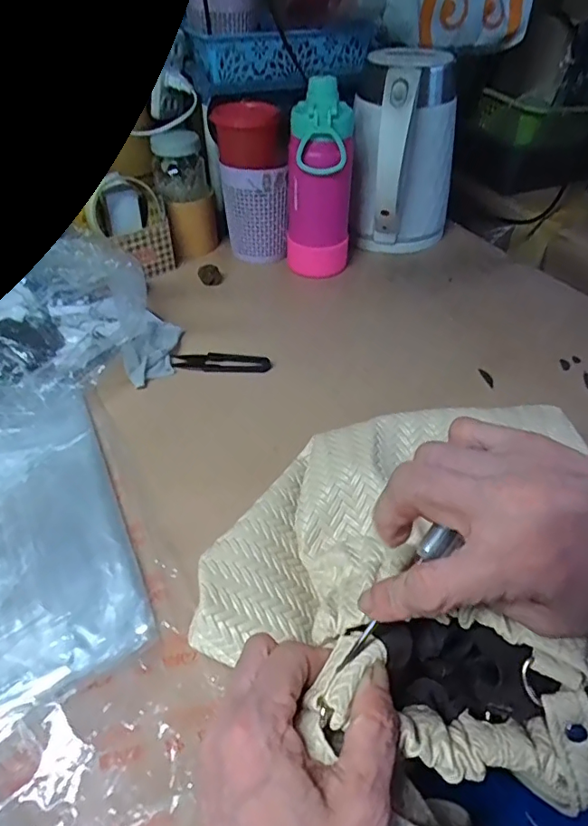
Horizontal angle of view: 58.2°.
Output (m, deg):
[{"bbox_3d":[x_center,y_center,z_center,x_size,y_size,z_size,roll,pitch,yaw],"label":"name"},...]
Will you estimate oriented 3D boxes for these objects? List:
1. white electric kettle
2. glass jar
[{"bbox_3d":[0.137,-0.314,0.664,0.129,0.211,0.180,9,44,9],"label":"white electric kettle"},{"bbox_3d":[-0.136,-0.273,0.667,0.072,0.132,0.059,-8,43,-9],"label":"glass jar"}]

